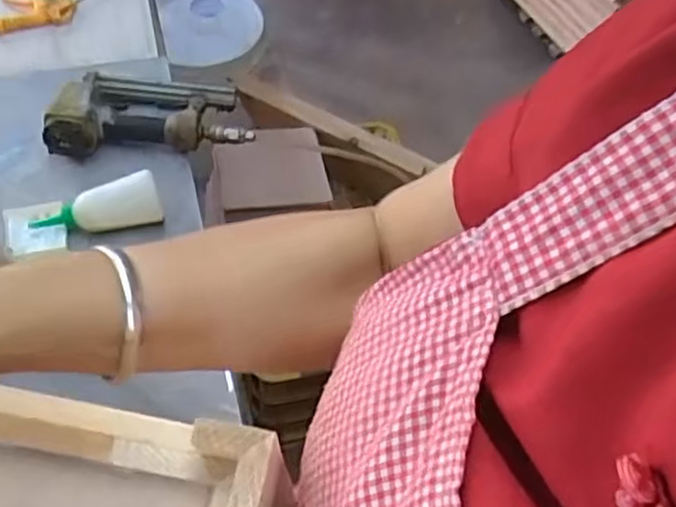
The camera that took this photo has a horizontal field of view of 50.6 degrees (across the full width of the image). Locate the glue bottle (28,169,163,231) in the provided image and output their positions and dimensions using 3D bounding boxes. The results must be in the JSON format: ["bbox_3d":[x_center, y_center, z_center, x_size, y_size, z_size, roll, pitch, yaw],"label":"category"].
[{"bbox_3d":[-0.294,-0.053,0.872,0.150,0.058,0.047,-11,55,-14],"label":"glue bottle"}]

